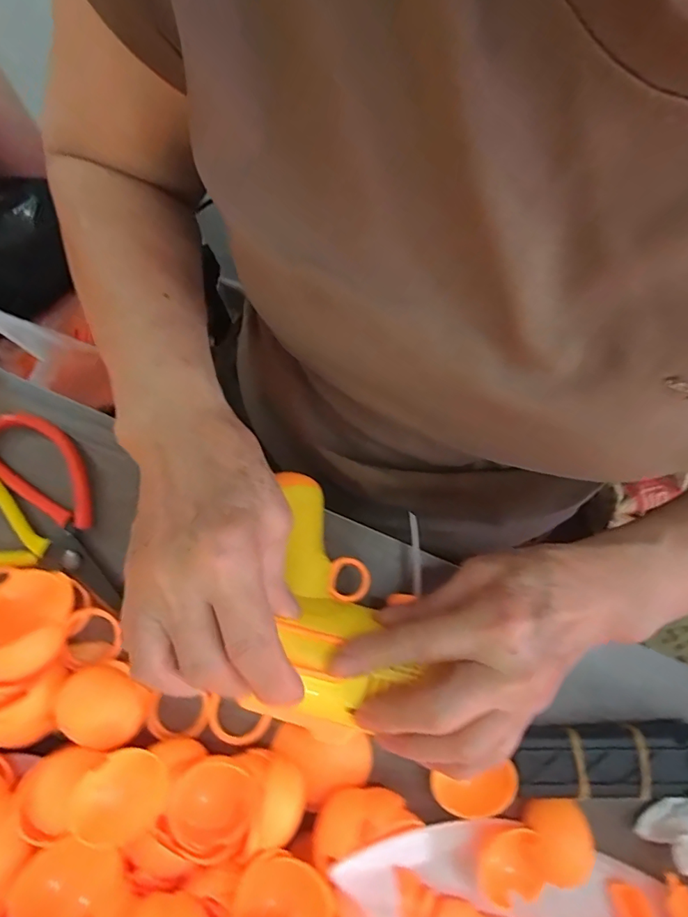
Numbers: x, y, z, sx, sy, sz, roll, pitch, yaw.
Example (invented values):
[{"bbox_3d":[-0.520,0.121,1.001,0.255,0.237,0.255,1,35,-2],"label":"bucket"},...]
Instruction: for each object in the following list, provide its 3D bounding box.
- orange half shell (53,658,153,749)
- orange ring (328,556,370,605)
[{"bbox_3d":[-0.129,0.131,0.255,0.044,0.027,0.034,29,77,6],"label":"orange half shell"},{"bbox_3d":[0.003,0.068,0.266,0.023,0.008,0.025,0,76,-1],"label":"orange ring"}]

